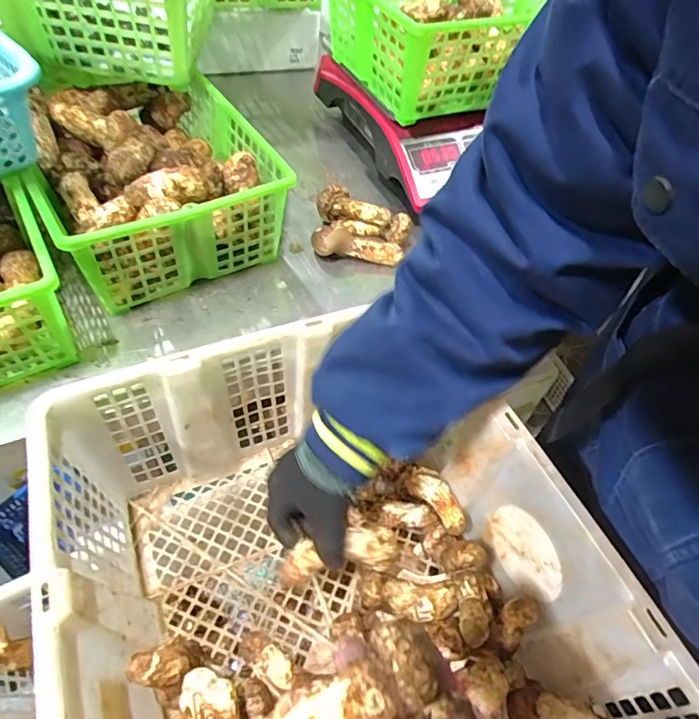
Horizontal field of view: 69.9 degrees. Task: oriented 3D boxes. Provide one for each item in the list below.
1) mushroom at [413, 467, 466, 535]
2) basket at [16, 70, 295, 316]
[{"bbox_3d":[0.085,0.133,0.477,0.023,0.023,0.065,-22,55,-21],"label":"mushroom"},{"bbox_3d":[-0.216,-0.196,0.522,0.212,0.108,0.295,-26,57,-23],"label":"basket"}]

